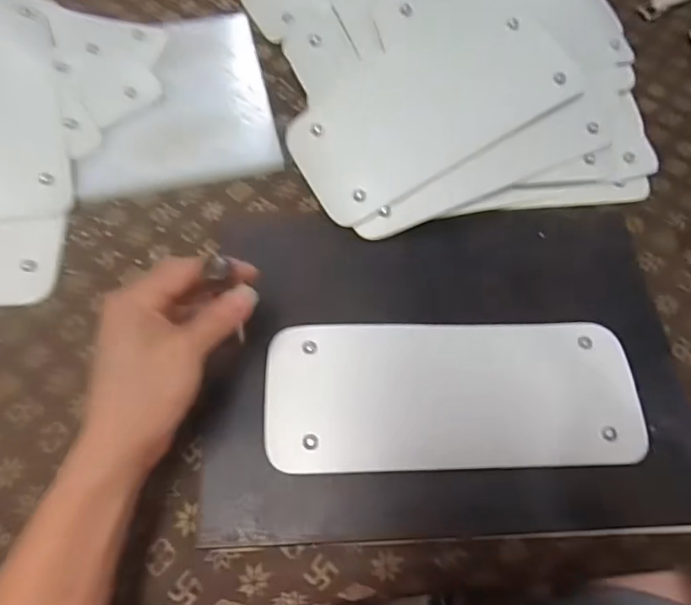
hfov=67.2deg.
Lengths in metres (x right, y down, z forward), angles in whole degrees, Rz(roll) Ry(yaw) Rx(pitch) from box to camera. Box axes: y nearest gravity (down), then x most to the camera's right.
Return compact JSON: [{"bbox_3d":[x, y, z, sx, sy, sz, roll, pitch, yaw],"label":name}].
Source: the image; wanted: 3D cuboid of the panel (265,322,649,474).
[{"bbox_3d":[0.087,0.073,0.422,0.296,0.006,0.117,-1,67,-2],"label":"panel"}]

